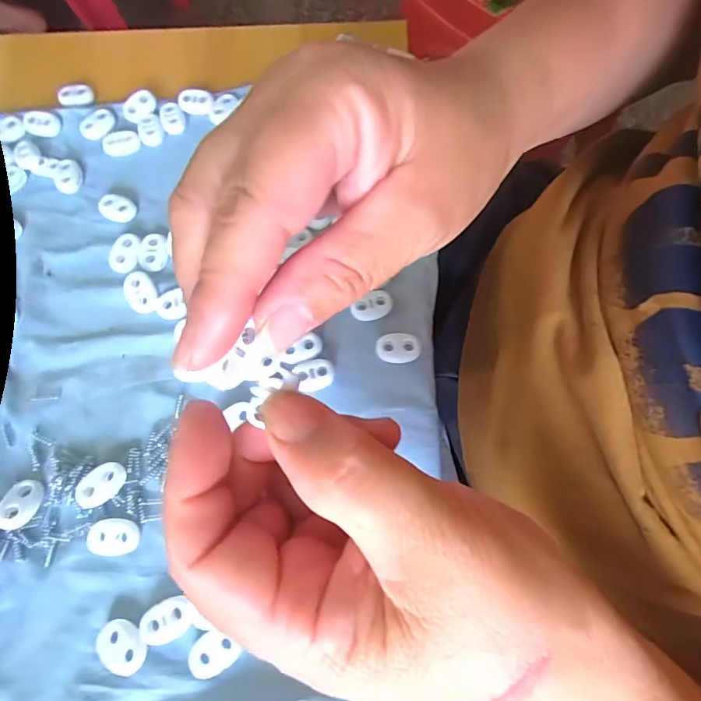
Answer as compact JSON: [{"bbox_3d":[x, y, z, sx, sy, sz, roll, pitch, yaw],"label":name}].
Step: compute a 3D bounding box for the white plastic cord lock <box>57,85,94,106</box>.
[{"bbox_3d":[-0.182,-0.169,0.286,0.023,0.006,0.012,-5,71,-1],"label":"white plastic cord lock"}]

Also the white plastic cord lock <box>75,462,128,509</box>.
[{"bbox_3d":[-0.116,0.062,0.201,0.022,0.007,0.015,-42,75,-13],"label":"white plastic cord lock"}]

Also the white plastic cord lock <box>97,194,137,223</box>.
[{"bbox_3d":[-0.137,-0.083,0.256,0.022,0.006,0.014,13,71,6],"label":"white plastic cord lock"}]

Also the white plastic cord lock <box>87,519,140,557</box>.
[{"bbox_3d":[-0.108,0.085,0.197,0.023,0.004,0.015,3,71,2],"label":"white plastic cord lock"}]

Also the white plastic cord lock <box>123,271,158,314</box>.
[{"bbox_3d":[-0.113,-0.031,0.234,0.016,0.008,0.022,-31,73,-9],"label":"white plastic cord lock"}]

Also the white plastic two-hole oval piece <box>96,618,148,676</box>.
[{"bbox_3d":[-0.096,0.125,0.182,0.023,0.005,0.015,38,76,13],"label":"white plastic two-hole oval piece"}]

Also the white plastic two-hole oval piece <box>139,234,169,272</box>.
[{"bbox_3d":[-0.110,-0.055,0.243,0.015,0.004,0.022,-5,71,0],"label":"white plastic two-hole oval piece"}]

